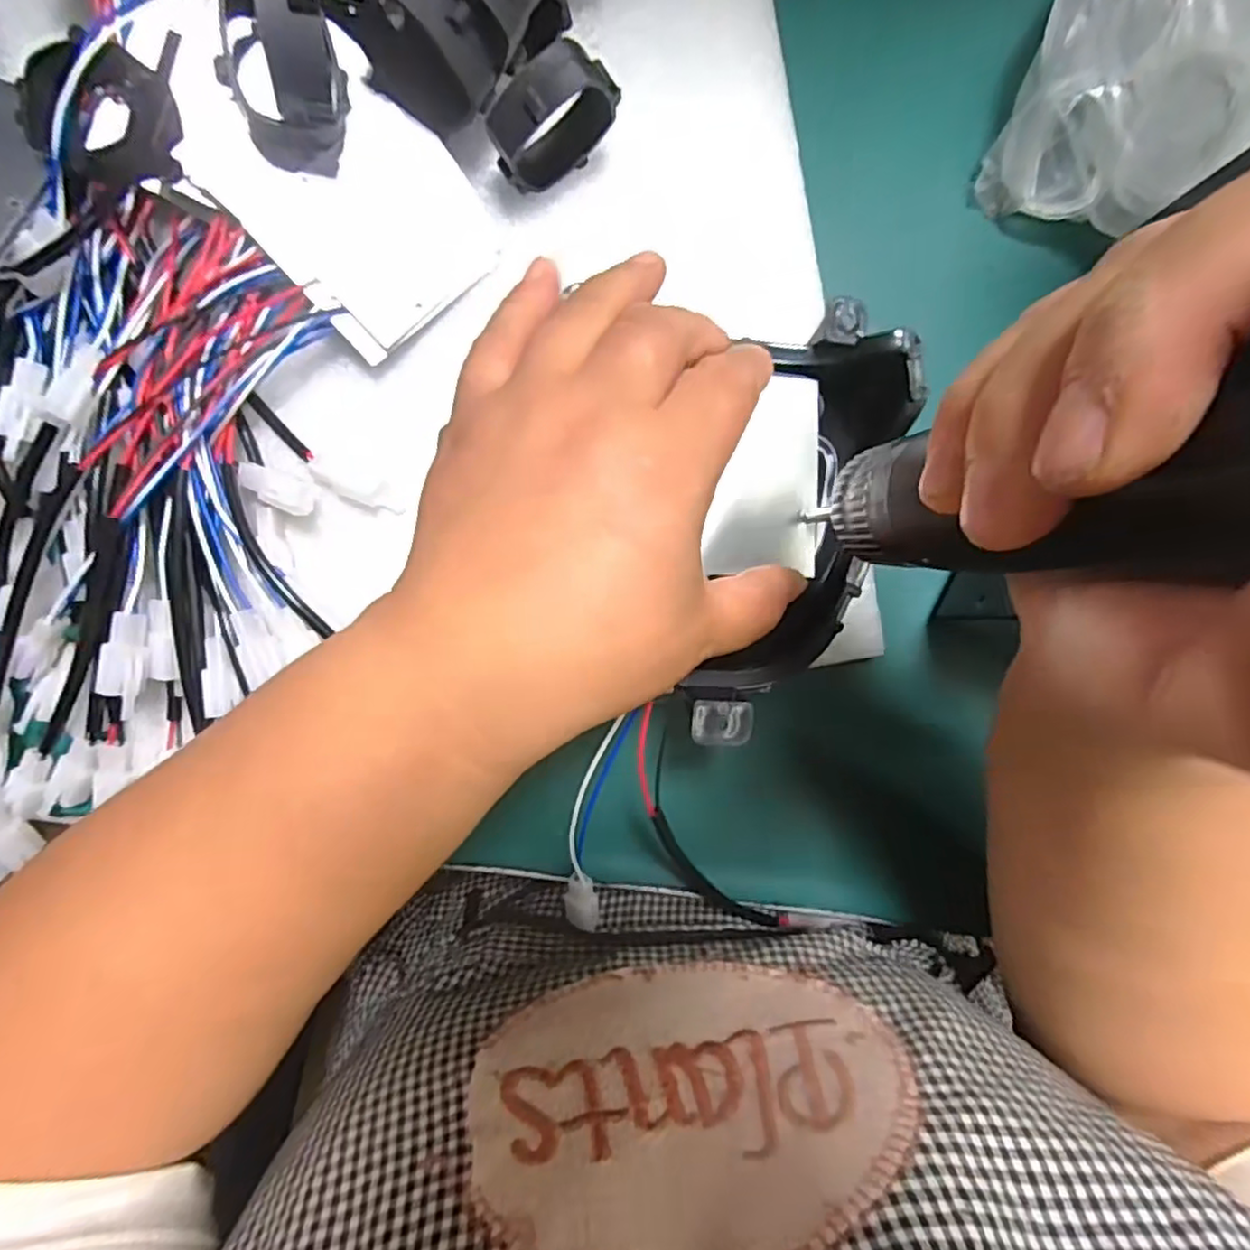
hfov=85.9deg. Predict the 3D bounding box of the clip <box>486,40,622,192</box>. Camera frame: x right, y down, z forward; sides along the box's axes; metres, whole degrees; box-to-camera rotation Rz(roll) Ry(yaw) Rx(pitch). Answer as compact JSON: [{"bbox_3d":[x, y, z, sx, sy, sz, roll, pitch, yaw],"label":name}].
[{"bbox_3d":[-0.028,-0.189,0.254,0.047,0.045,0.017,-31,91,-3],"label":"clip"}]

